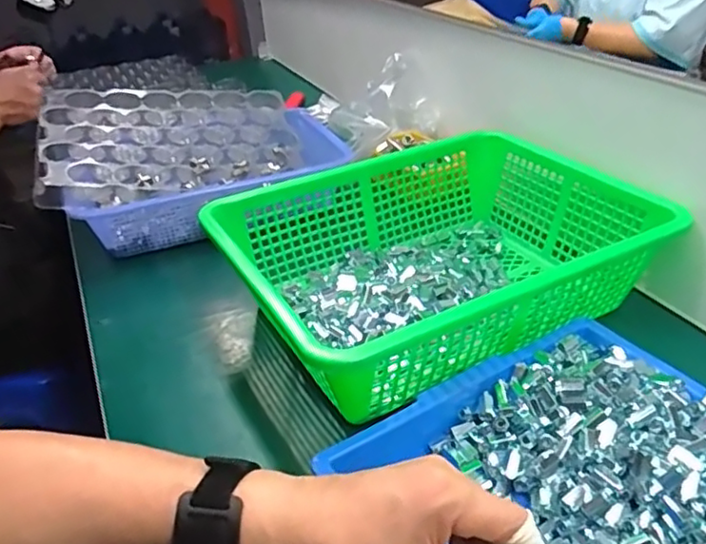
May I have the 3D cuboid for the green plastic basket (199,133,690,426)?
[{"bbox_3d":[0.079,-0.014,0.634,0.384,0.111,0.295,-20,36,-22],"label":"green plastic basket"}]

